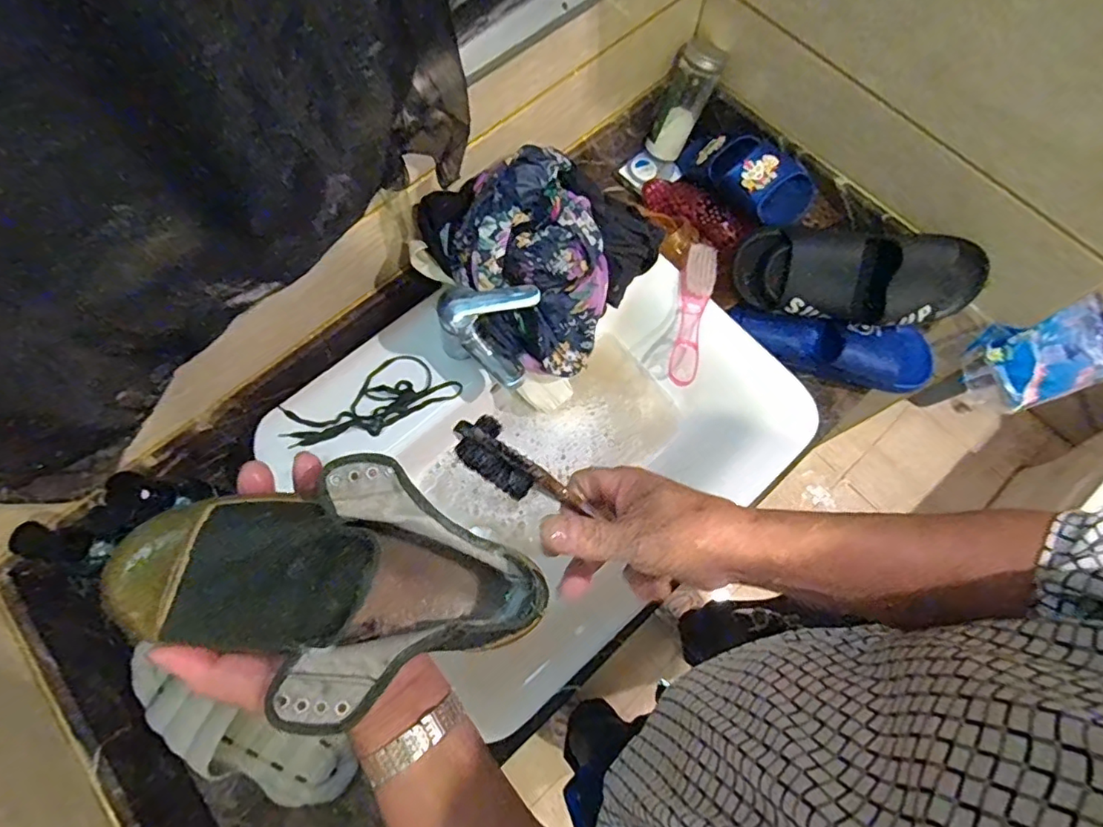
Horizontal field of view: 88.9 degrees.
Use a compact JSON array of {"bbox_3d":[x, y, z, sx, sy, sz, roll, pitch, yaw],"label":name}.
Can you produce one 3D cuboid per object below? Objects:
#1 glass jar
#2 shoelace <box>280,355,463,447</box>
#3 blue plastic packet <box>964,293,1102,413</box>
[{"bbox_3d":[0.194,-0.459,0.833,0.062,0.158,0.052,35,48,10],"label":"glass jar"},{"bbox_3d":[-0.219,-0.014,0.679,0.204,0.009,0.083,-28,75,-9],"label":"shoelace"},{"bbox_3d":[0.711,-0.084,0.805,0.242,0.040,0.137,-16,109,-2],"label":"blue plastic packet"}]

